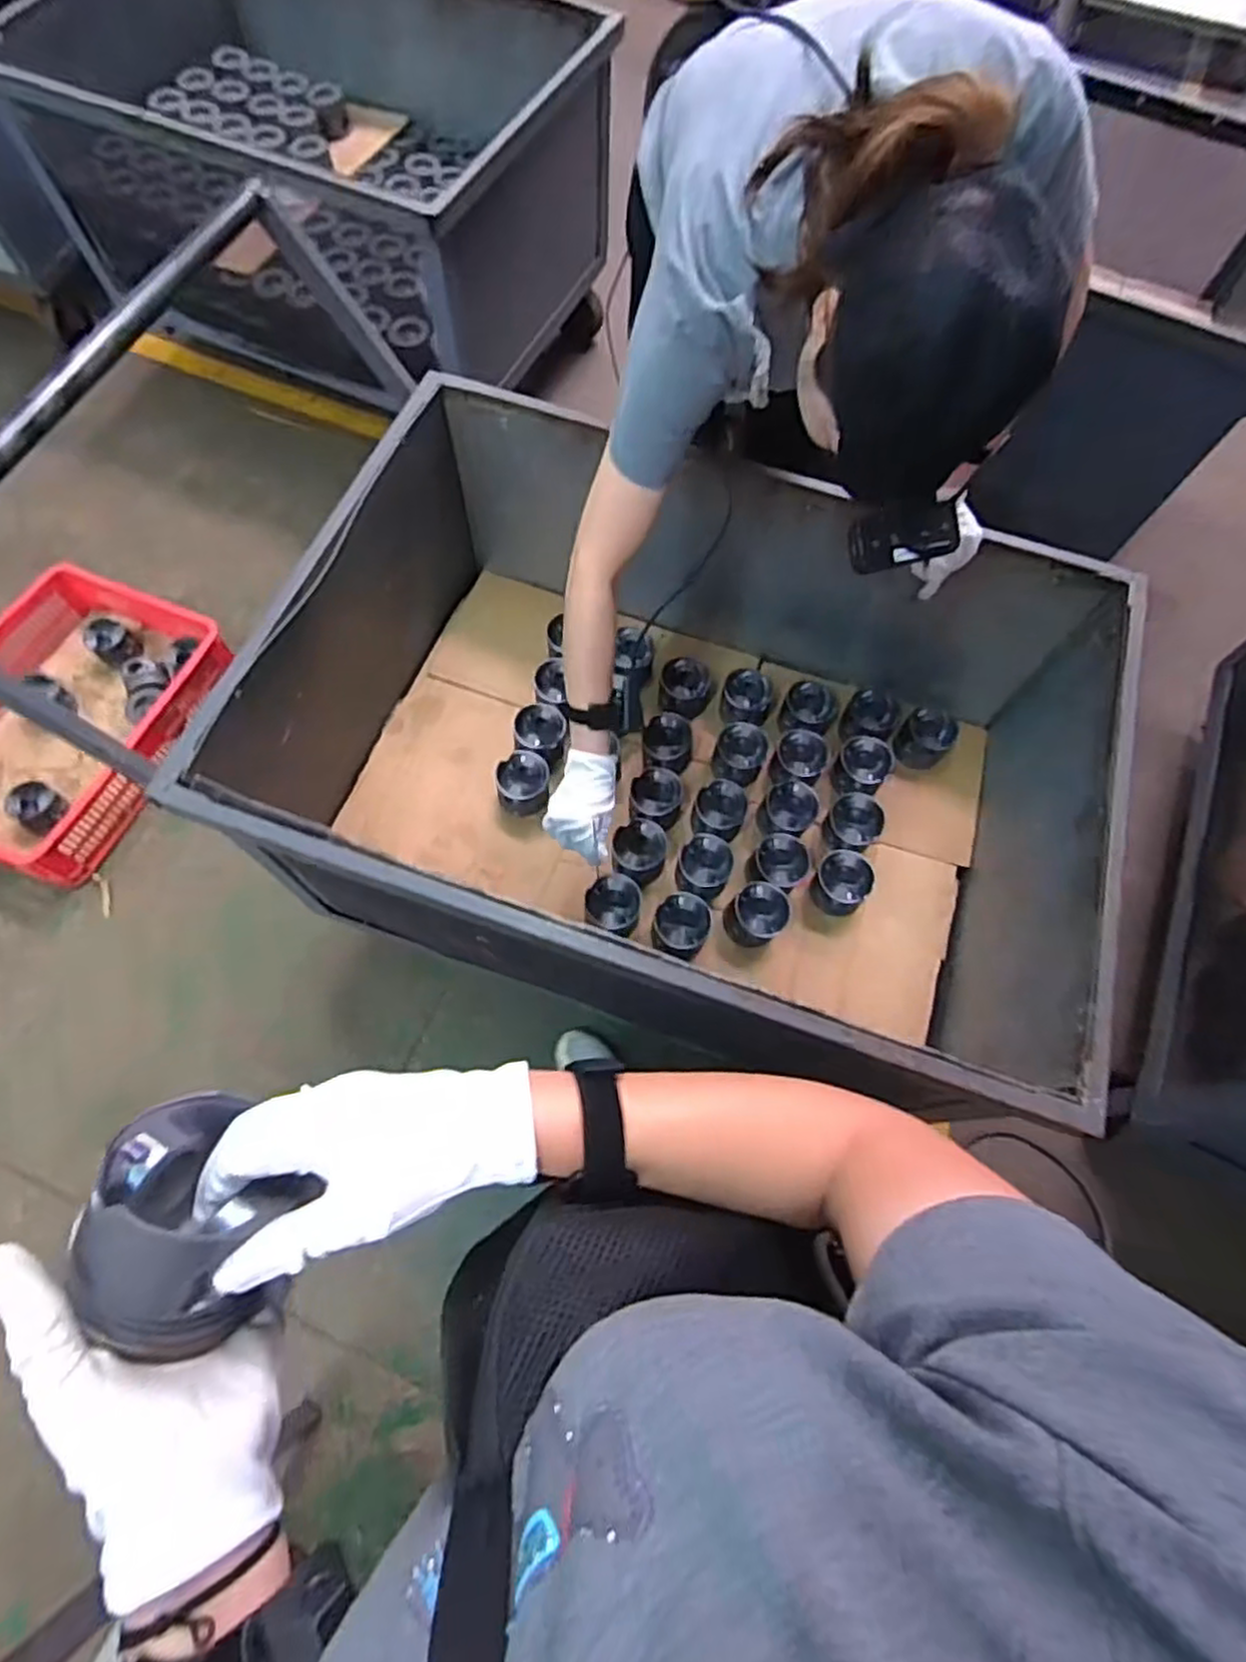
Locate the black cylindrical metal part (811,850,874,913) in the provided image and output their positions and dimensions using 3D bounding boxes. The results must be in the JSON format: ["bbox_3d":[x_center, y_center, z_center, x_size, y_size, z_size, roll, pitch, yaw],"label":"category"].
[{"bbox_3d":[0.356,0.084,1.202,0.087,0.067,0.090,1,68,-2],"label":"black cylindrical metal part"}]

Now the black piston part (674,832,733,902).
[{"bbox_3d":[0.130,0.061,1.196,0.087,0.070,0.095,19,68,5],"label":"black piston part"}]

